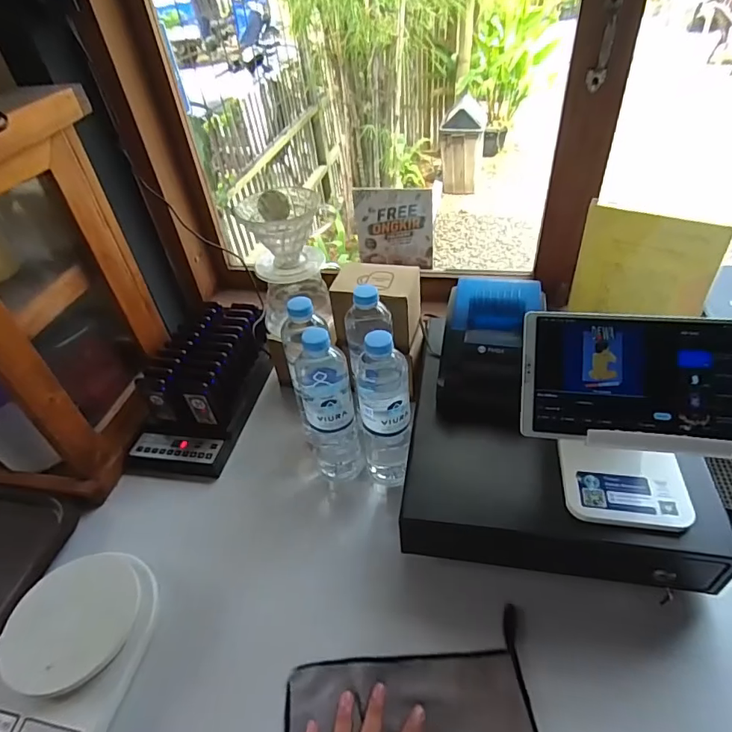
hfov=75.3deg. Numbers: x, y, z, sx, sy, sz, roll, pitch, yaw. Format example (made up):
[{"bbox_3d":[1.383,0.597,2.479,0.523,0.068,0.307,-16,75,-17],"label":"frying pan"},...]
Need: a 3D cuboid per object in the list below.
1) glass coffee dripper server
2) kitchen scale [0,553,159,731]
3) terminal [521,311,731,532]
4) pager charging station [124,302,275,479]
[{"bbox_3d":[-0.108,-0.144,0.701,0.112,0.178,0.111,-2,42,5],"label":"glass coffee dripper server"},{"bbox_3d":[-0.321,0.303,0.485,0.155,0.047,0.214,4,43,11],"label":"kitchen scale"},{"bbox_3d":[0.258,0.053,0.467,0.203,0.168,0.126,-1,42,5],"label":"terminal"},{"bbox_3d":[-0.251,0.020,0.749,0.145,0.098,0.263,6,43,13],"label":"pager charging station"}]

